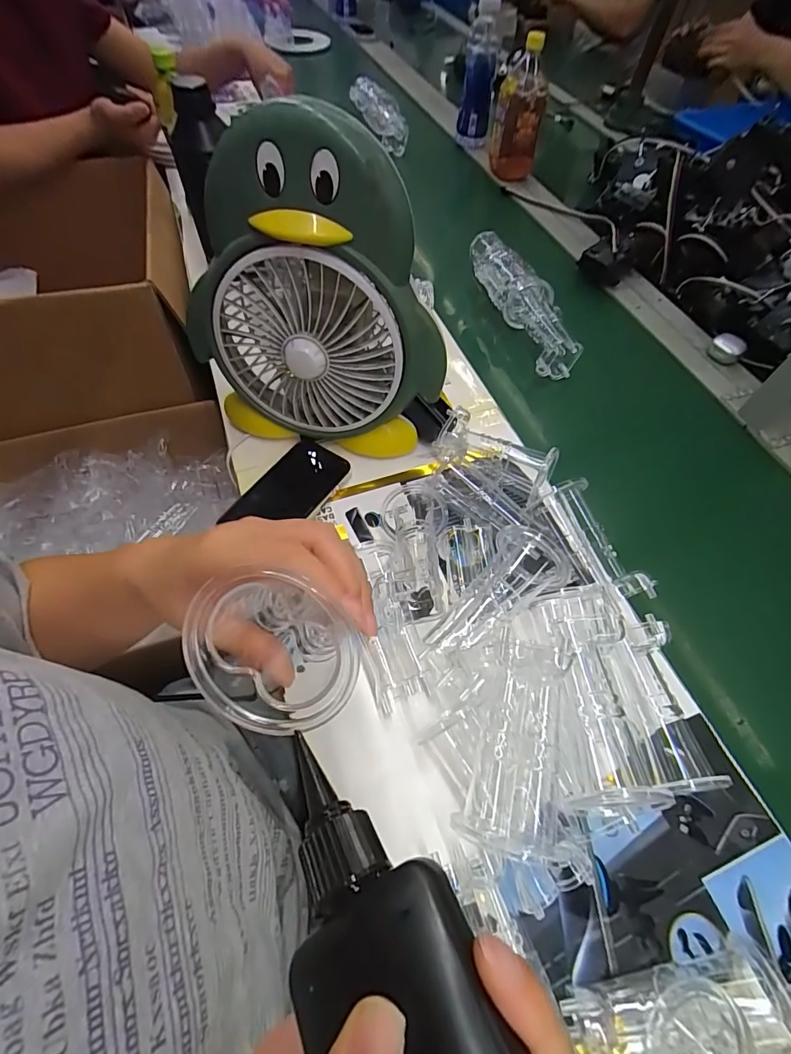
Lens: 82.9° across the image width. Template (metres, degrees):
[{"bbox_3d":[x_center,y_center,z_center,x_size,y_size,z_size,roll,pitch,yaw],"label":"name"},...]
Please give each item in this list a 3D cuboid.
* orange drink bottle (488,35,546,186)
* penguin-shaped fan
[{"bbox_3d":[0.235,-0.782,0.858,0.088,0.207,0.081,12,59,5],"label":"orange drink bottle"},{"bbox_3d":[-0.074,-0.204,0.427,0.255,0.279,0.094,16,60,7],"label":"penguin-shaped fan"}]

